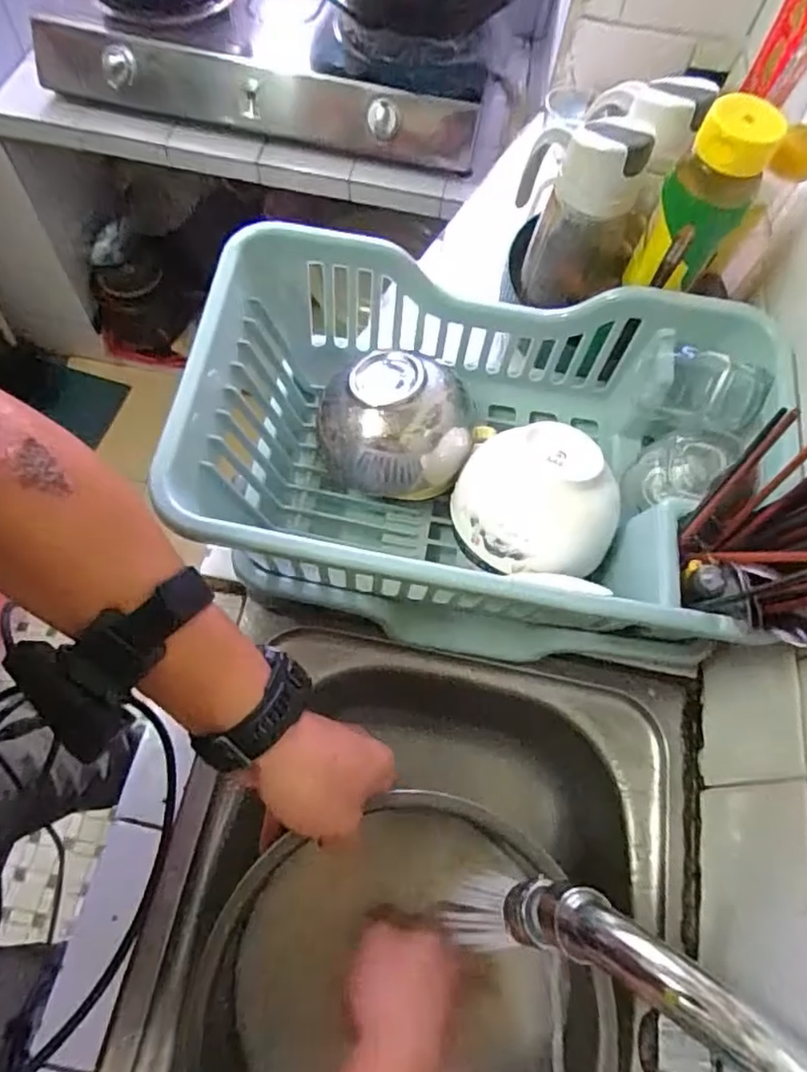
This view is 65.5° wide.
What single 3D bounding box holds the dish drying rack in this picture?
[{"bbox_3d":[0.056,-0.058,0.502,0.394,0.163,0.263,9,64,2],"label":"dish drying rack"}]

